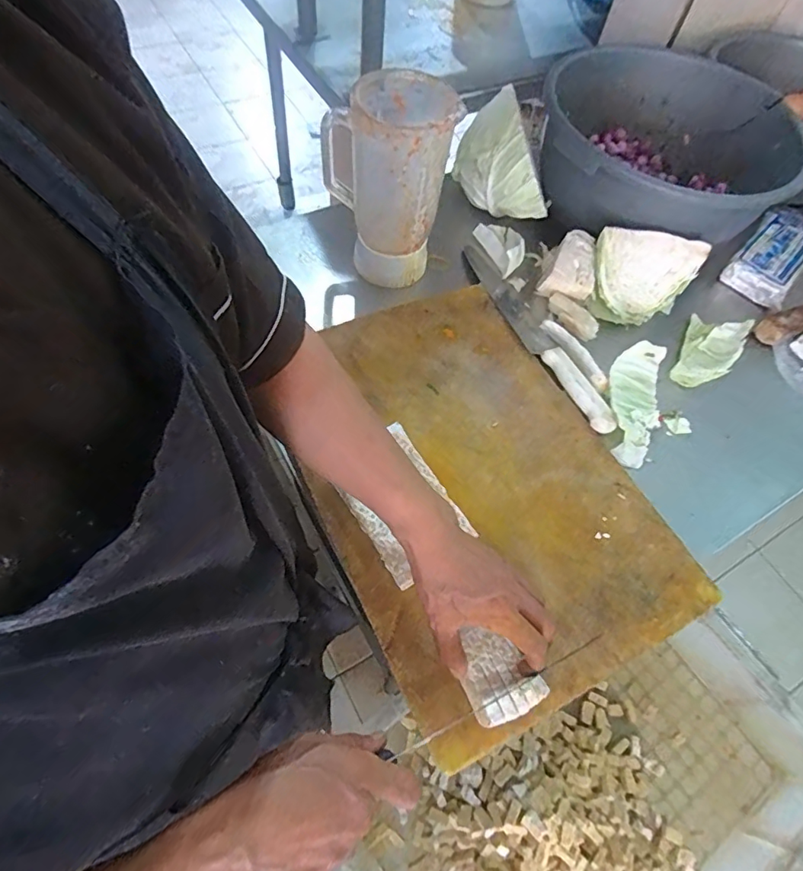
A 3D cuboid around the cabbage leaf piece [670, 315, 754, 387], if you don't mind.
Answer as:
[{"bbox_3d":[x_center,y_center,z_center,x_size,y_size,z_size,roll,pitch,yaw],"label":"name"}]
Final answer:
[{"bbox_3d":[0.419,-0.117,0.684,0.068,0.034,0.123,29,62,10],"label":"cabbage leaf piece"}]

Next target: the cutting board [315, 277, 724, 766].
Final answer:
[{"bbox_3d":[0.074,0.035,0.563,0.325,0.021,0.472,-21,63,-16],"label":"cutting board"}]

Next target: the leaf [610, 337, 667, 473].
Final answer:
[{"bbox_3d":[0.293,-0.041,0.636,0.068,0.036,0.167,14,60,2],"label":"leaf"}]

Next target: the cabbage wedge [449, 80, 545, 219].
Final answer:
[{"bbox_3d":[0.143,-0.410,0.763,0.086,0.120,0.179,-16,64,-14],"label":"cabbage wedge"}]

